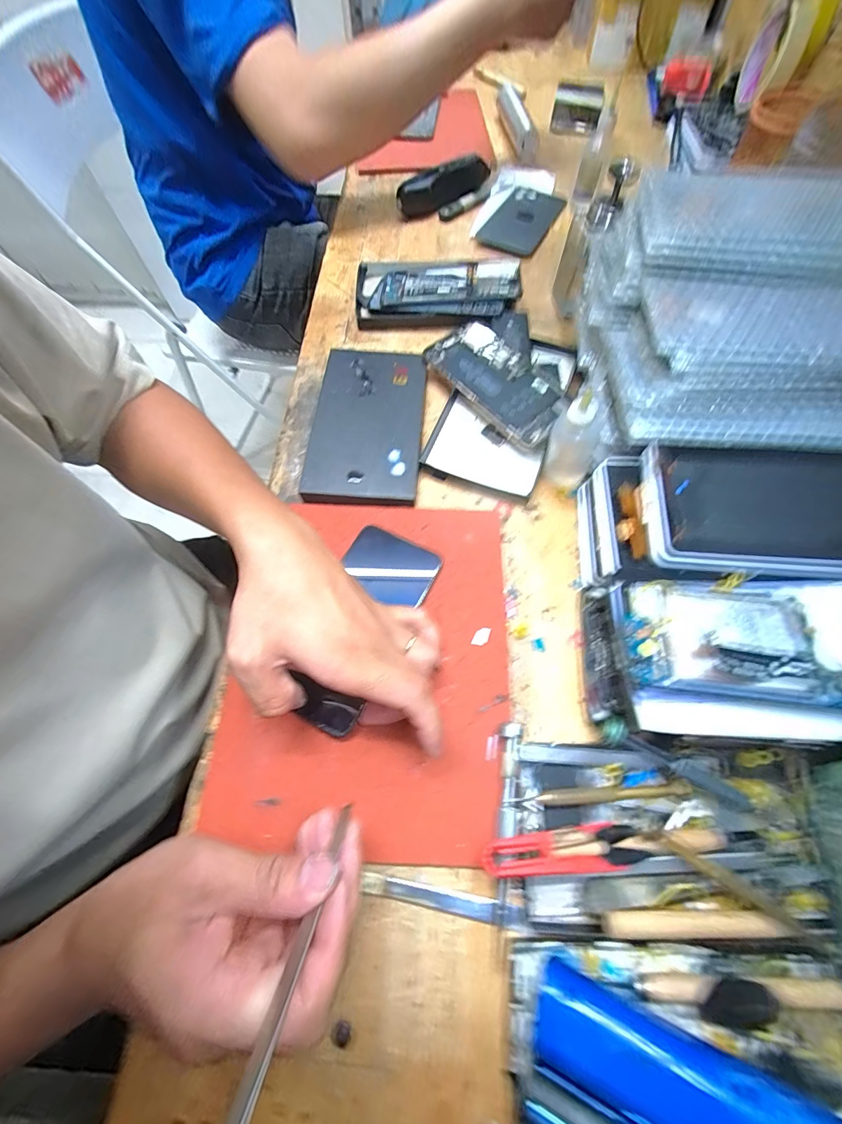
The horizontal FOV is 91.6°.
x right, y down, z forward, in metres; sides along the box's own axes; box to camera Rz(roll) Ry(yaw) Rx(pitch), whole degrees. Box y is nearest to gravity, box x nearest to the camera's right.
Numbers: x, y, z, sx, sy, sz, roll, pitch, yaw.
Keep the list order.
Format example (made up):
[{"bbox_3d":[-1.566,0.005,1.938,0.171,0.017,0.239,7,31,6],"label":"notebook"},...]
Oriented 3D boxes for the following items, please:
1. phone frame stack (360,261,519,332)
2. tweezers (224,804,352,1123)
[{"bbox_3d":[0.015,-0.303,0.463,0.181,0.027,0.095,5,66,4],"label":"phone frame stack"},{"bbox_3d":[-0.051,0.163,0.175,0.008,0.131,0.010,9,111,6],"label":"tweezers"}]

